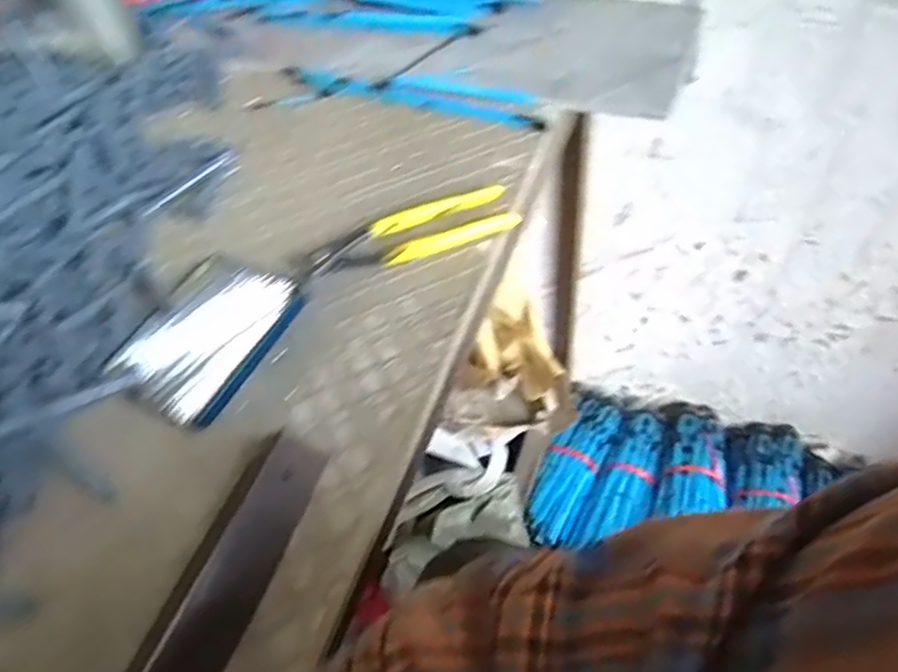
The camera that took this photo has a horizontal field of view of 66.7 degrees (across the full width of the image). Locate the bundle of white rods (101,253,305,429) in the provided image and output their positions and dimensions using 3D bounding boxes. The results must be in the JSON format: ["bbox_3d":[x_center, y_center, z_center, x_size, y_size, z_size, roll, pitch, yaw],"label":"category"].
[{"bbox_3d":[-0.173,-0.002,0.487,0.101,0.011,0.127,20,56,19],"label":"bundle of white rods"}]

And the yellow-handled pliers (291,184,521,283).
[{"bbox_3d":[-0.034,-0.079,0.534,0.175,0.009,0.052,-17,53,-9],"label":"yellow-handled pliers"}]

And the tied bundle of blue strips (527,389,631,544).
[{"bbox_3d":[0.209,0.212,1.158,0.102,0.069,0.323,21,56,19],"label":"tied bundle of blue strips"}]

